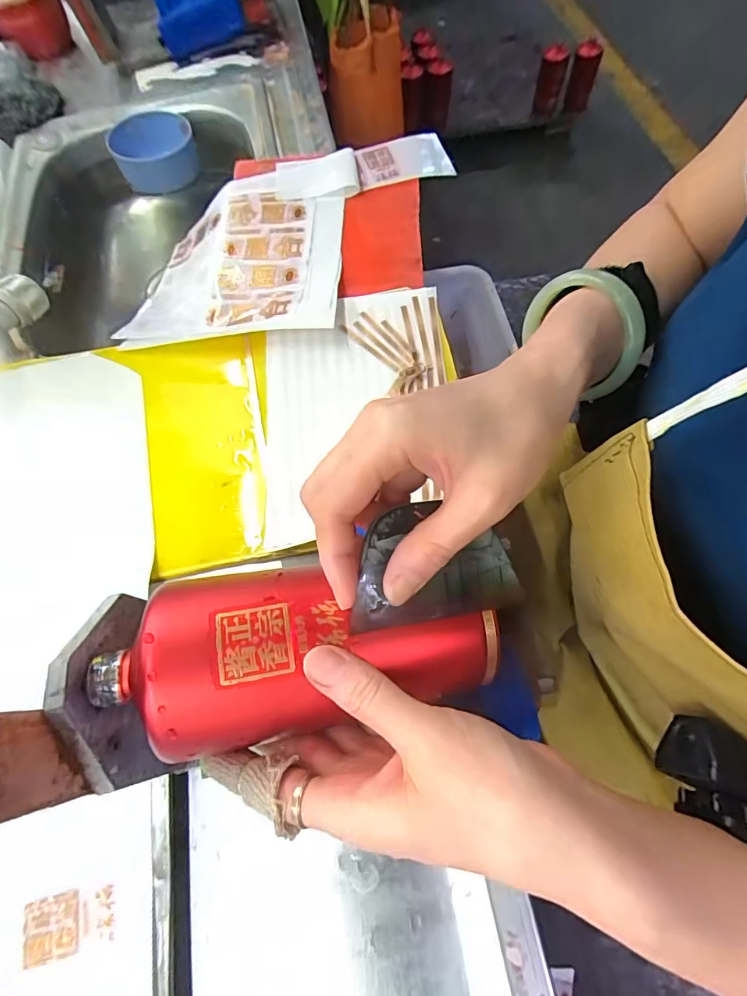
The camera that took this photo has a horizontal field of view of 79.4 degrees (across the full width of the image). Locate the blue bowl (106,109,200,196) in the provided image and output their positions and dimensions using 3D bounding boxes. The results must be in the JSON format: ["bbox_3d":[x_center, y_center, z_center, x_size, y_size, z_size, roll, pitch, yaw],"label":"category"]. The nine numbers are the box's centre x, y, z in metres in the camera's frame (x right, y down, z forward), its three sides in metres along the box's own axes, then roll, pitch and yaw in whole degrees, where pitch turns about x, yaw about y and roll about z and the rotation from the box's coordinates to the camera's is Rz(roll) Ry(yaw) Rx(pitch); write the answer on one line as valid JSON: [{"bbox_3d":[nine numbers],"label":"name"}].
[{"bbox_3d":[-0.306,-0.485,0.636,0.110,0.059,0.095,-30,69,-10],"label":"blue bowl"}]

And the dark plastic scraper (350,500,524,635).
[{"bbox_3d":[0.030,0.030,0.217,0.085,0.004,0.055,-6,89,-13],"label":"dark plastic scraper"}]

